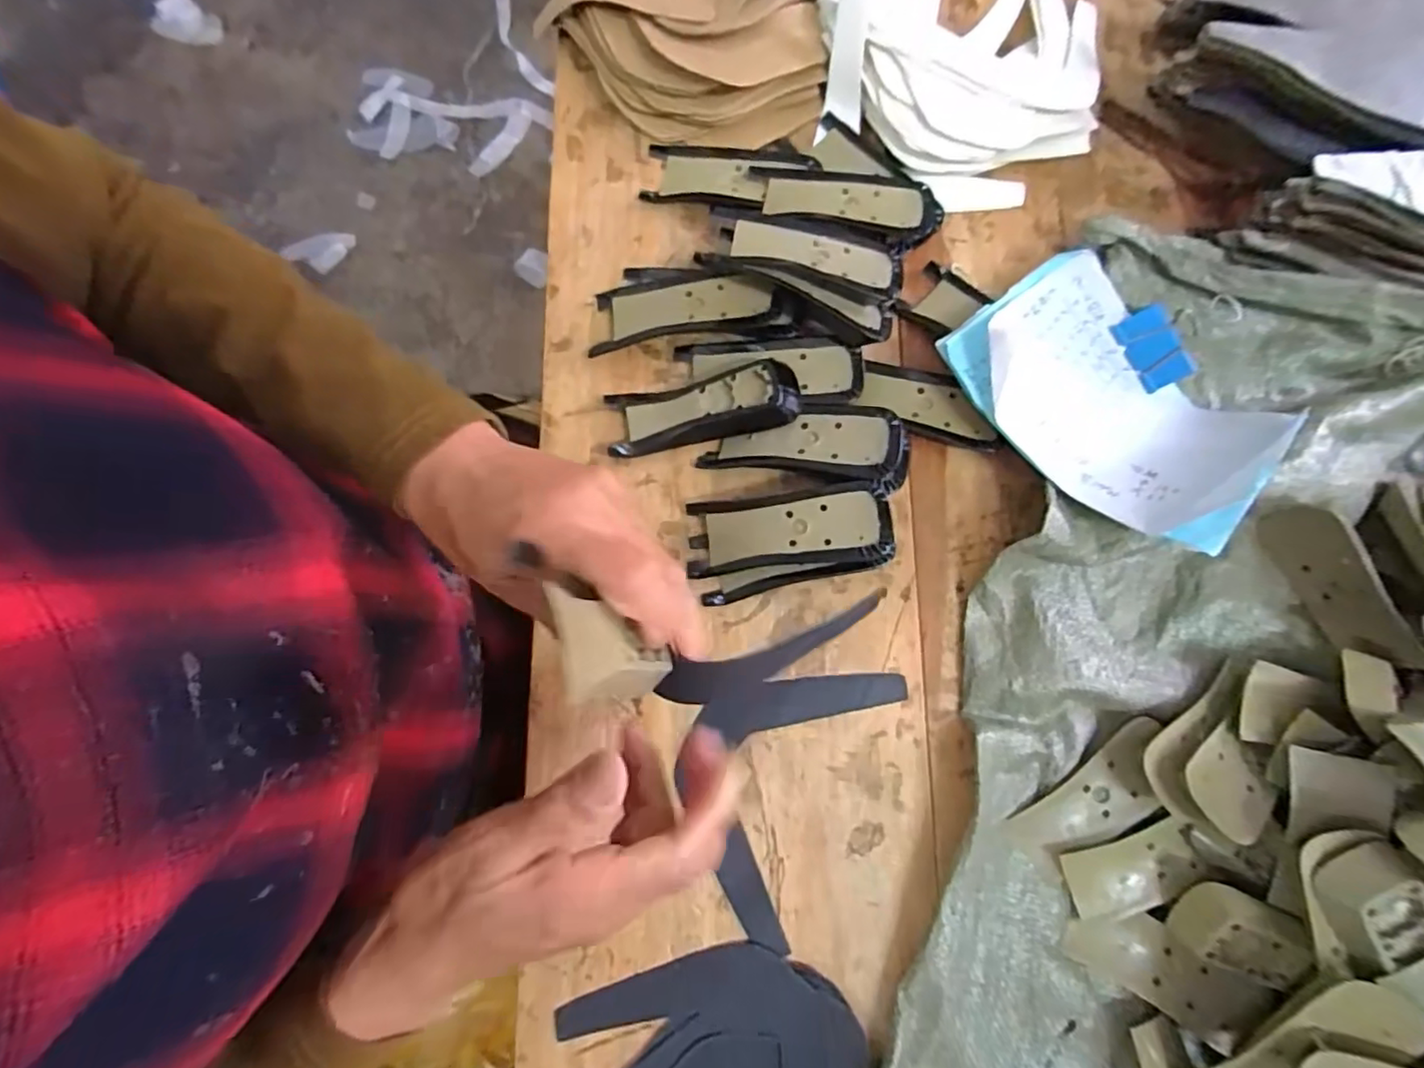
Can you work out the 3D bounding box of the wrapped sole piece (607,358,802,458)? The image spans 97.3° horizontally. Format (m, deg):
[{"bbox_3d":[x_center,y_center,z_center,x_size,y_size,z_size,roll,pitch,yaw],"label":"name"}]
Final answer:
[{"bbox_3d":[-0.006,-0.078,0.391,0.118,0.015,0.041,-11,78,9],"label":"wrapped sole piece"}]

